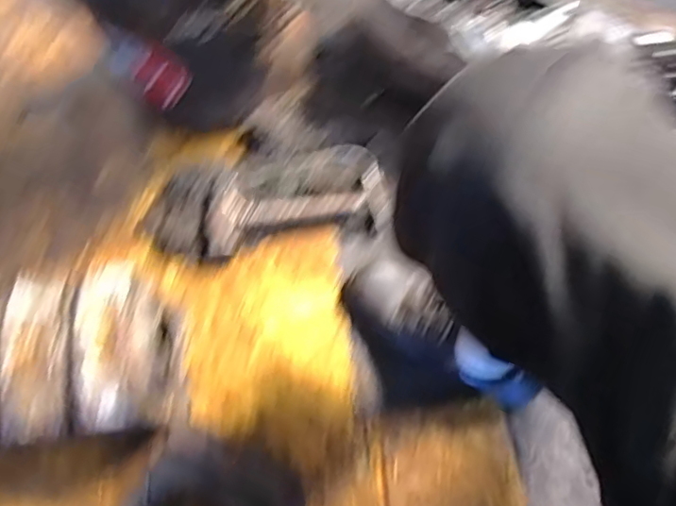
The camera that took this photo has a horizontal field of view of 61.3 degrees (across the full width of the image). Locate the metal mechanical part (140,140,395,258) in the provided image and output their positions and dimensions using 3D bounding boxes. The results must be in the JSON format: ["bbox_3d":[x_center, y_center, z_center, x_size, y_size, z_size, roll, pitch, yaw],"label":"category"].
[{"bbox_3d":[-0.112,-0.084,0.825,0.346,0.052,0.158,-11,69,-3],"label":"metal mechanical part"}]

